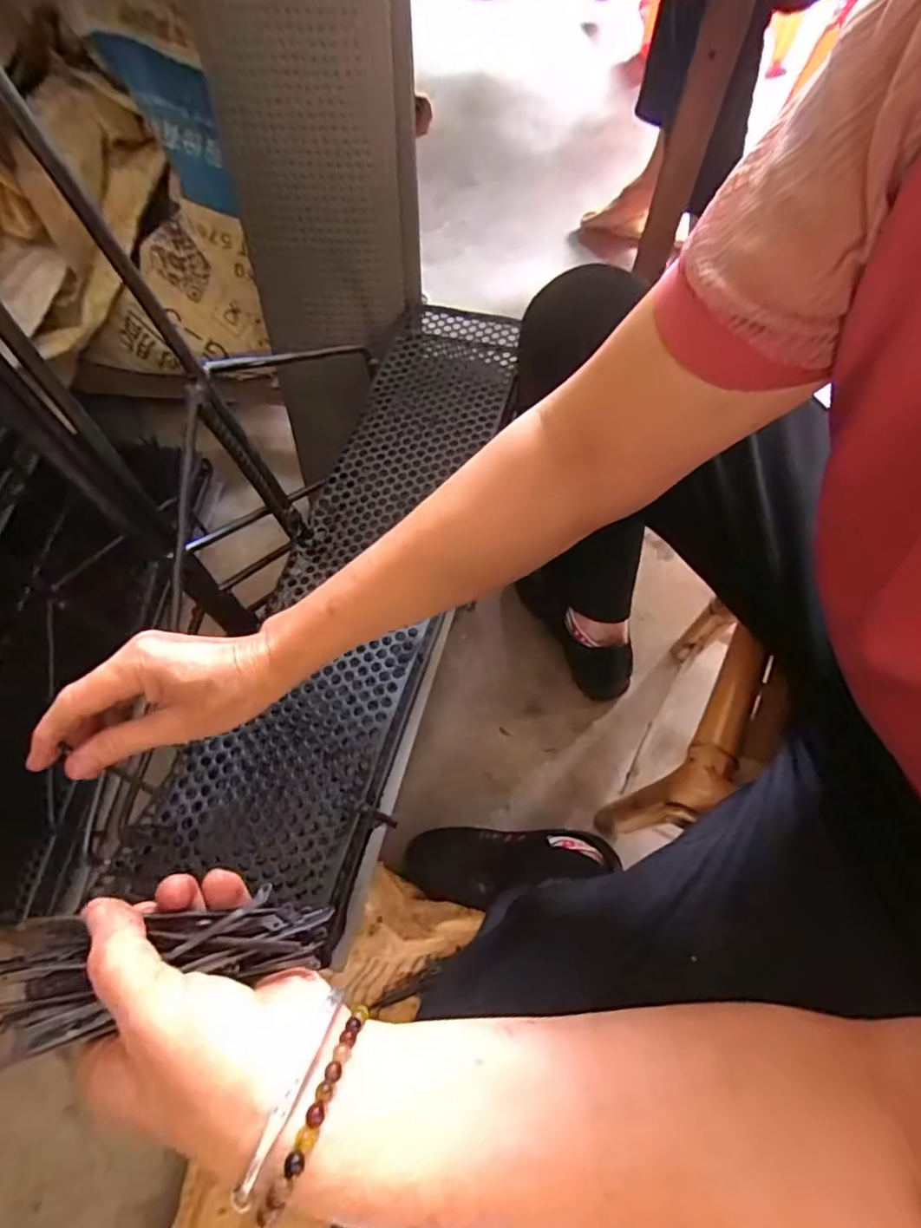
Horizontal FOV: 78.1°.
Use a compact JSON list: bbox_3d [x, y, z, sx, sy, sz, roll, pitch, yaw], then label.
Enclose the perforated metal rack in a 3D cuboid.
[{"bbox_3d":[-0.073,-0.059,0.483,0.163,0.029,0.577,16,67,6],"label":"perforated metal rack"}]

